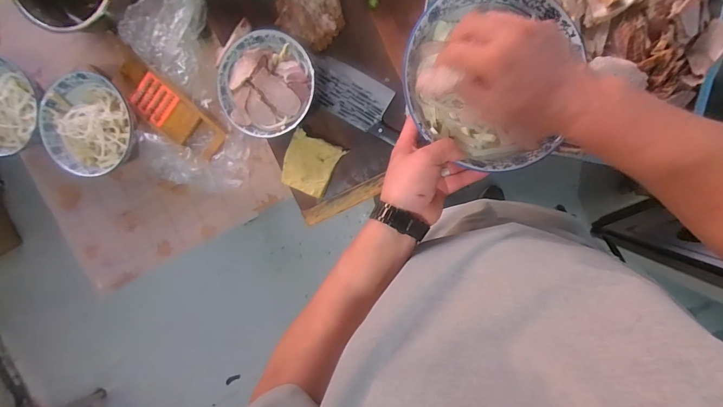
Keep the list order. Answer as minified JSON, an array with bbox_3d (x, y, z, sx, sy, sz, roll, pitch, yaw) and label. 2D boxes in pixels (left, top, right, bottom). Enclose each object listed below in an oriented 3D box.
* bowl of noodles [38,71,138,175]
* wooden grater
[{"bbox_3d":[-0.585,-0.172,0.767,0.201,0.074,0.206,1,94,9],"label":"bowl of noodles"},{"bbox_3d":[-0.421,-0.205,0.767,0.292,0.028,0.096,38,99,5],"label":"wooden grater"}]

